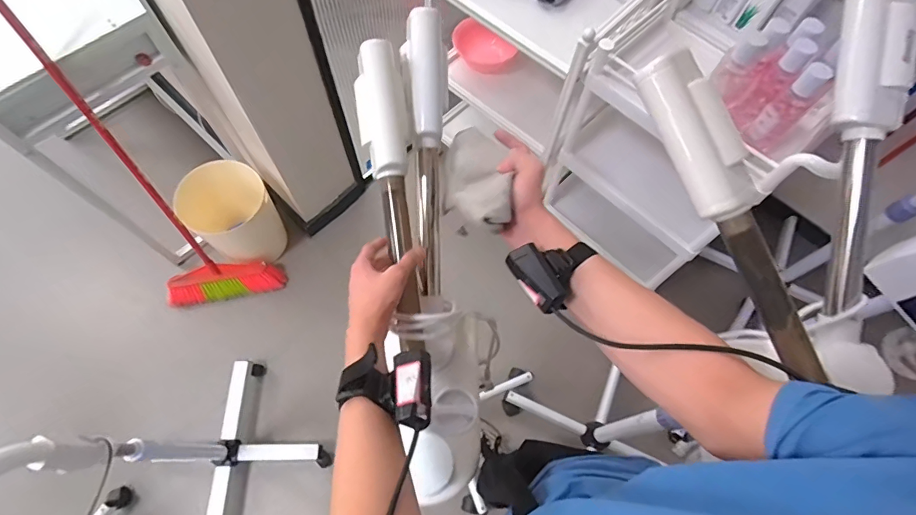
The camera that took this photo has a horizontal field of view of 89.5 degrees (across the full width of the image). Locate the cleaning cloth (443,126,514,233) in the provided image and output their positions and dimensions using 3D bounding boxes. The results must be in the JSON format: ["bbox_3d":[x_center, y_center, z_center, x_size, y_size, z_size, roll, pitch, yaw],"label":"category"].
[{"bbox_3d":[0.023,-0.086,0.544,0.075,0.048,0.163,-9,45,-6],"label":"cleaning cloth"}]

